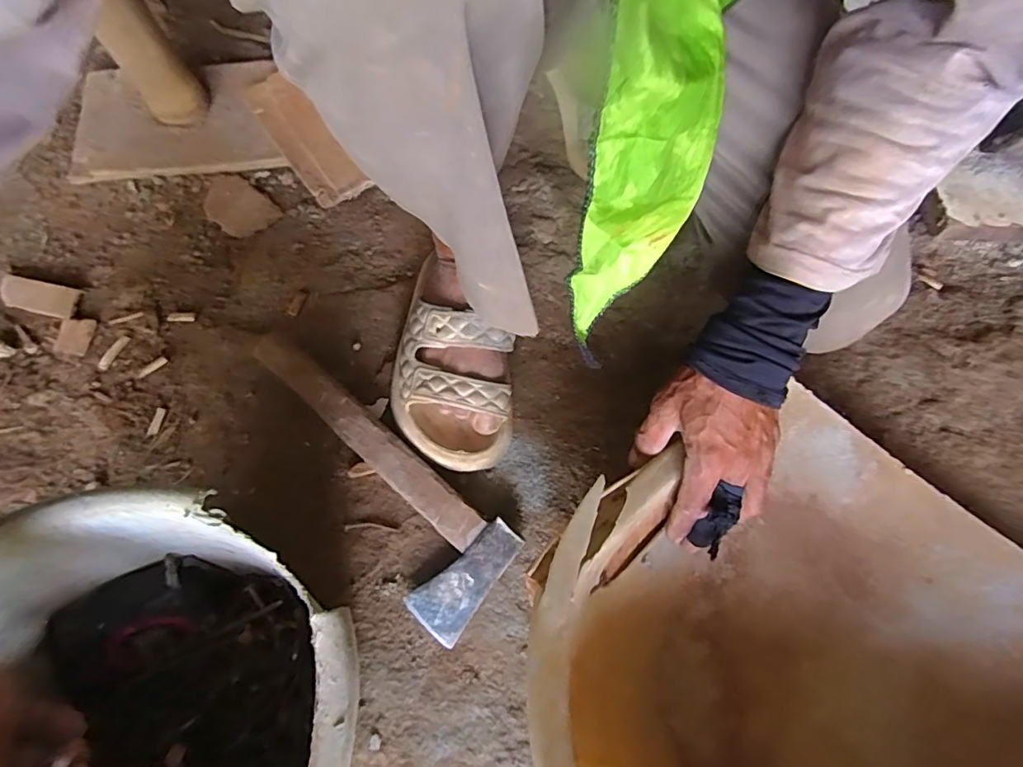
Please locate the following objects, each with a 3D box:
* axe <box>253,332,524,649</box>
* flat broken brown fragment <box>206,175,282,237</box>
[{"bbox_3d":[-0.128,0.076,0.481,0.304,0.041,0.098,42,73,16],"label":"axe"},{"bbox_3d":[-0.323,-0.210,0.630,0.096,0.006,0.062,36,71,14],"label":"flat broken brown fragment"}]

